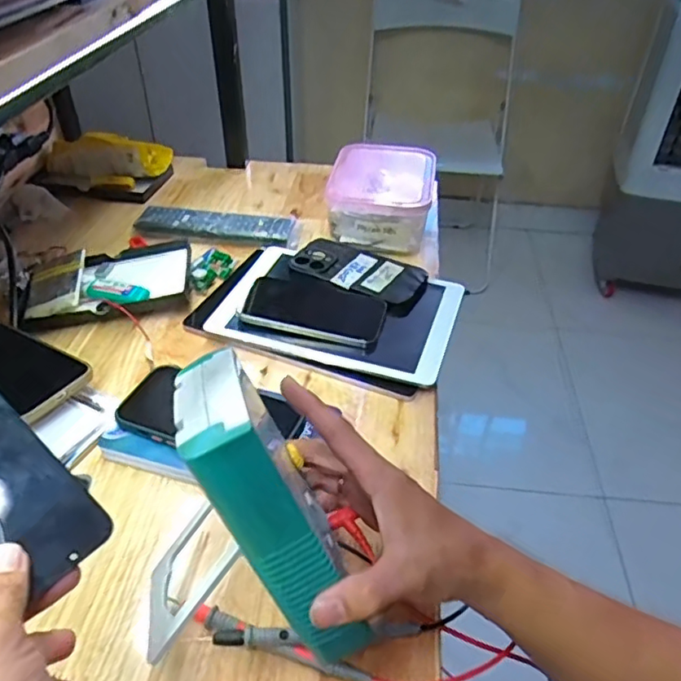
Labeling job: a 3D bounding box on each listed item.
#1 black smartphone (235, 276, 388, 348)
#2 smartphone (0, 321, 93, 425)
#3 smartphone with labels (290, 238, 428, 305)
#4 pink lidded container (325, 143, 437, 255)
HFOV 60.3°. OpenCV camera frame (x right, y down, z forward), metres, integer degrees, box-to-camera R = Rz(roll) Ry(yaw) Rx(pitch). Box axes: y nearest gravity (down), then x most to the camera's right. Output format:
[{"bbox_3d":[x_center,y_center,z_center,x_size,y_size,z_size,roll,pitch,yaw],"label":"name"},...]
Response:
[{"bbox_3d":[-0.028,-0.032,0.602,0.138,0.017,0.075,11,42,11],"label":"black smartphone"},{"bbox_3d":[-0.304,0.019,0.533,0.169,0.016,0.069,22,45,22],"label":"smartphone"},{"bbox_3d":[0.020,-0.077,0.655,0.145,0.018,0.078,25,46,25],"label":"smartphone with labels"},{"bbox_3d":[0.050,-0.190,0.754,0.136,0.064,0.168,8,41,7],"label":"pink lidded container"}]

